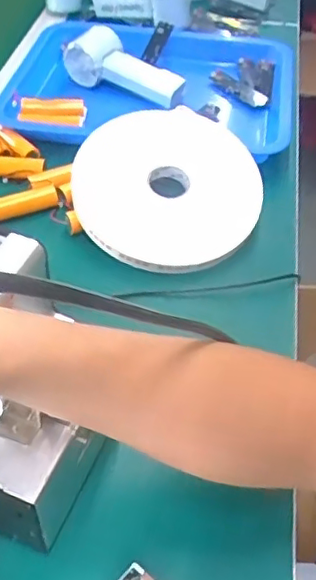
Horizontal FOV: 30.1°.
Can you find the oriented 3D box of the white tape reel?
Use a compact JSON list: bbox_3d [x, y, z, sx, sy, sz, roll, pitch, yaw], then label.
[{"bbox_3d":[0.009,-0.100,0.559,0.175,0.015,0.172,2,66,-4],"label":"white tape reel"}]

